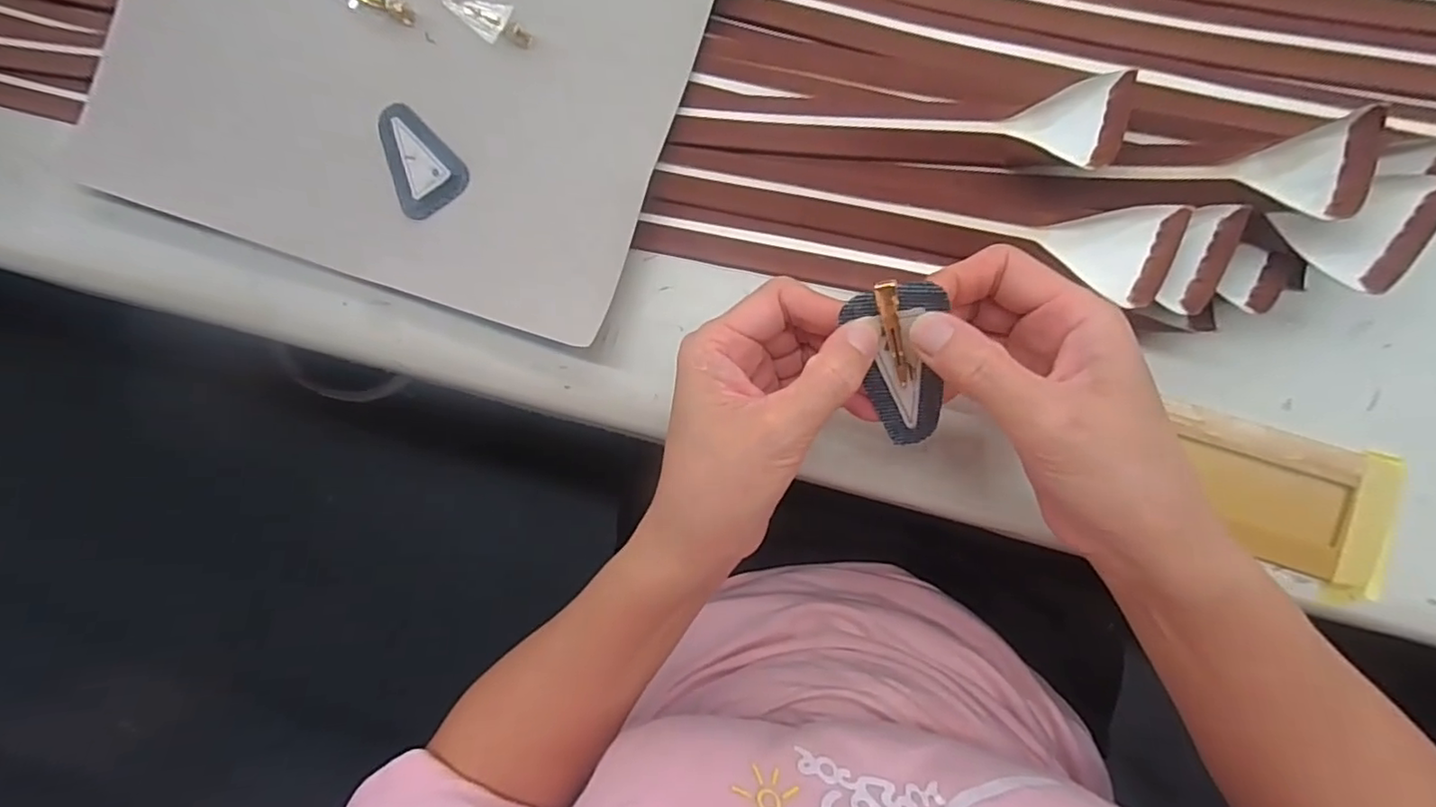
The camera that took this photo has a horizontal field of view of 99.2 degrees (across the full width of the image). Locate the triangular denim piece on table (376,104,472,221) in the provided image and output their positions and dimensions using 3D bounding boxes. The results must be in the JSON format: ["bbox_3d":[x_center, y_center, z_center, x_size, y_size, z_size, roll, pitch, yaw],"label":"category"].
[{"bbox_3d":[-0.171,-0.138,0.343,0.041,0.005,0.067,-39,83,5],"label":"triangular denim piece on table"}]

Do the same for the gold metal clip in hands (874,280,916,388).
[{"bbox_3d":[0.069,-0.027,0.239,0.009,0.004,0.045,-18,116,7],"label":"gold metal clip in hands"}]

